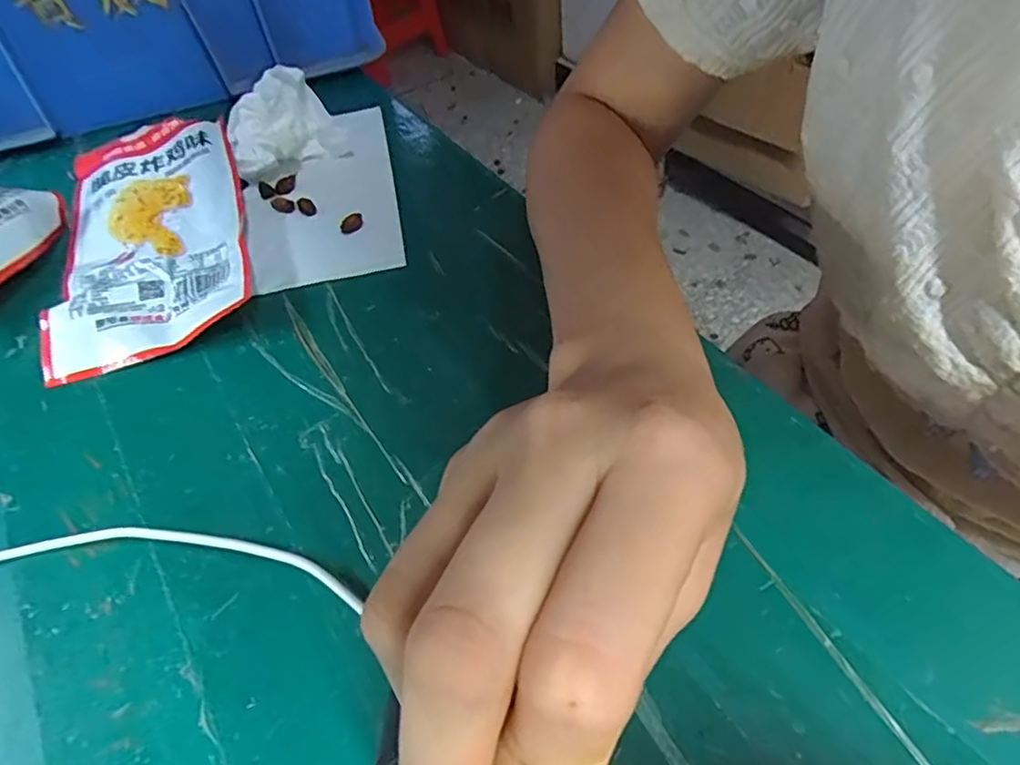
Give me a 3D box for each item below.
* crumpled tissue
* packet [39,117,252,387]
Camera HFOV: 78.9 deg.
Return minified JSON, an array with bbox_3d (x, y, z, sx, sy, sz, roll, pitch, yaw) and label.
[{"bbox_3d":[-0.139,-0.156,0.378,0.066,0.045,0.047,-28,54,-16],"label":"crumpled tissue"},{"bbox_3d":[-0.200,-0.087,0.343,0.102,0.026,0.191,-19,52,-10],"label":"packet"}]

